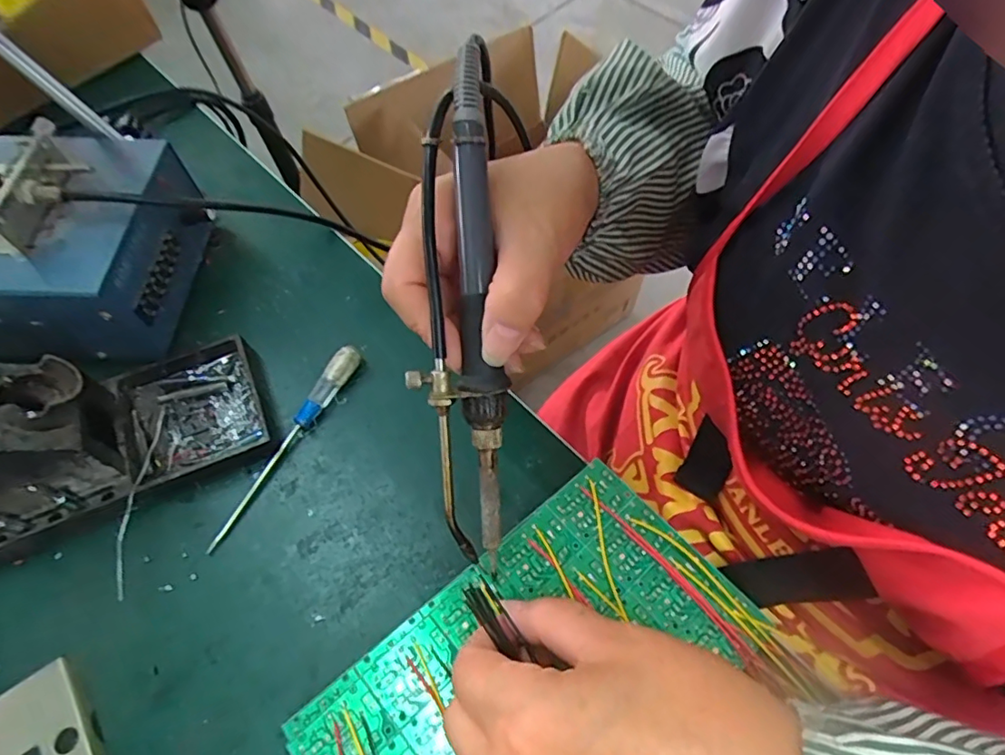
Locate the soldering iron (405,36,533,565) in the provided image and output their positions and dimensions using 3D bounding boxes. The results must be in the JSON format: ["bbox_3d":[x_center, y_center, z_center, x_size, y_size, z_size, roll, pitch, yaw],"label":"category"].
[{"bbox_3d":[-0.014,-0.024,0.219,0.042,0.020,0.203,0,96,-2],"label":"soldering iron"}]

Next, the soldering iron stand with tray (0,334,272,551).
[{"bbox_3d":[-0.207,0.024,0.278,0.155,0.068,0.074,-23,64,-12],"label":"soldering iron stand with tray"}]

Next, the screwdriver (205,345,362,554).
[{"bbox_3d":[-0.116,0.034,0.304,0.012,0.016,0.124,25,63,12],"label":"screwdriver"}]

